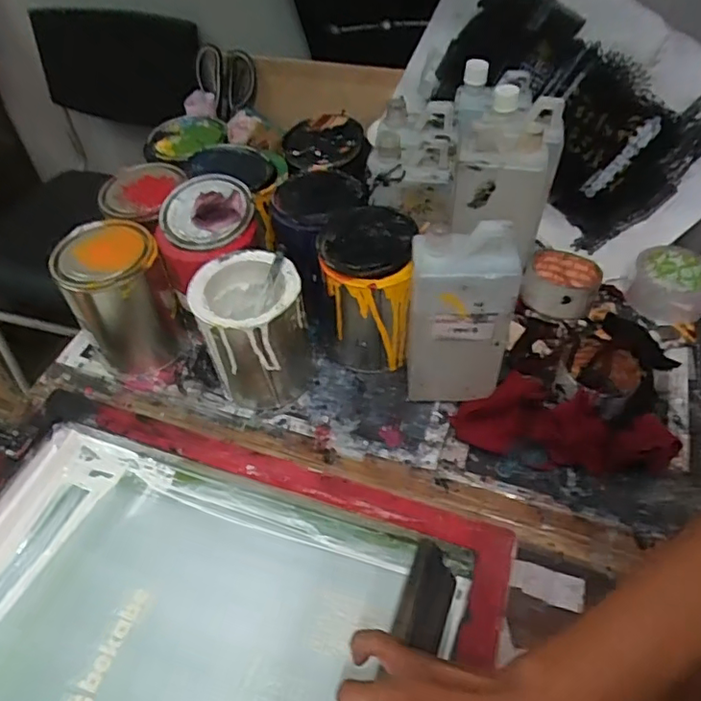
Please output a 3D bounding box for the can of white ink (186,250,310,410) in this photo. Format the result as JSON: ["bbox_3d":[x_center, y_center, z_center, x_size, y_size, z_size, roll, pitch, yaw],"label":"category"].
[{"bbox_3d":[-0.103,-0.021,0.622,0.103,0.145,0.111,-1,50,2],"label":"can of white ink"}]

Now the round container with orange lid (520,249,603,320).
[{"bbox_3d":[0.252,-0.082,0.687,0.081,0.045,0.085,-1,50,2],"label":"round container with orange lid"}]

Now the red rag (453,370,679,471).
[{"bbox_3d":[0.222,0.071,0.599,0.212,0.043,0.108,14,52,14],"label":"red rag"}]

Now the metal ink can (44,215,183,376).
[{"bbox_3d":[-0.259,-0.060,0.658,0.102,0.161,0.098,-1,50,2],"label":"metal ink can"}]

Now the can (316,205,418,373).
[{"bbox_3d":[0.016,-0.065,0.646,0.102,0.159,0.100,-1,50,2],"label":"can"}]

